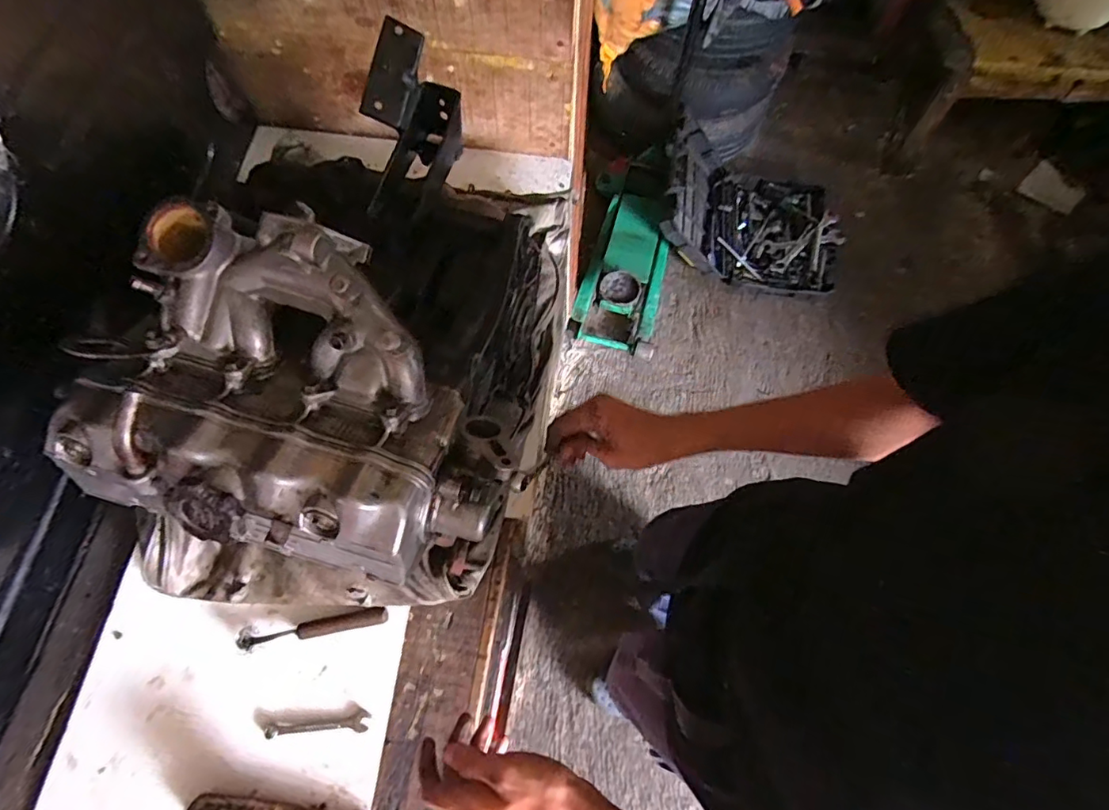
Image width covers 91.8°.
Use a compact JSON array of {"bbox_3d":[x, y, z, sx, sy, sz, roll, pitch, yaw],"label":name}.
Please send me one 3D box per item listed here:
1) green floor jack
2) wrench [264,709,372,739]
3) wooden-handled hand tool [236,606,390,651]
[{"bbox_3d":[0.225,-0.482,1.634,0.247,0.217,0.639,11,68,5],"label":"green floor jack"},{"bbox_3d":[-0.278,0.374,0.630,0.118,0.004,0.023,-3,68,-1],"label":"wrench"},{"bbox_3d":[-0.296,0.272,0.659,0.174,0.016,0.024,-8,68,-3],"label":"wooden-handled hand tool"}]

